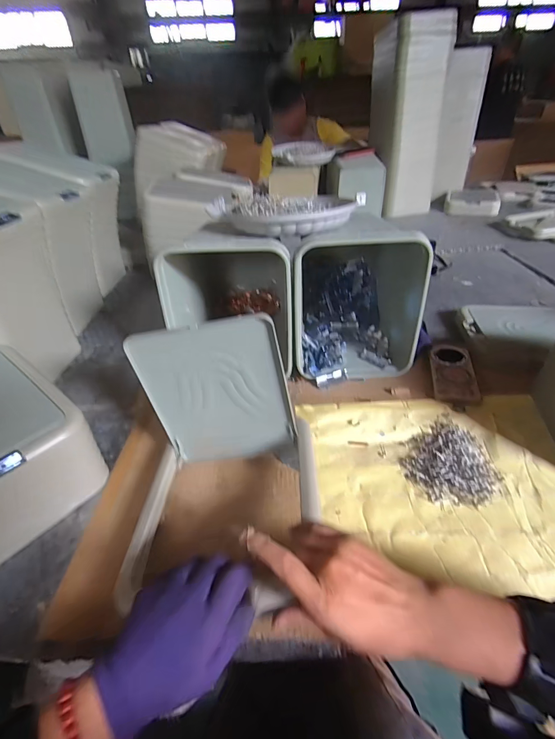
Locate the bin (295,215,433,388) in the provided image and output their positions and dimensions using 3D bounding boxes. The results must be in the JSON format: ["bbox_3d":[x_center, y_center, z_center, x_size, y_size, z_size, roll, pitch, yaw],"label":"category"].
[{"bbox_3d":[0.129,-0.185,0.726,0.218,0.240,0.371,-4,38,-2],"label":"bin"}]

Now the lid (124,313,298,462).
[{"bbox_3d":[-0.072,0.038,0.454,0.172,0.211,0.034,-11,28,3],"label":"lid"}]

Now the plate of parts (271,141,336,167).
[{"bbox_3d":[0.099,-0.816,1.336,0.234,0.069,0.197,-1,38,2],"label":"plate of parts"}]

